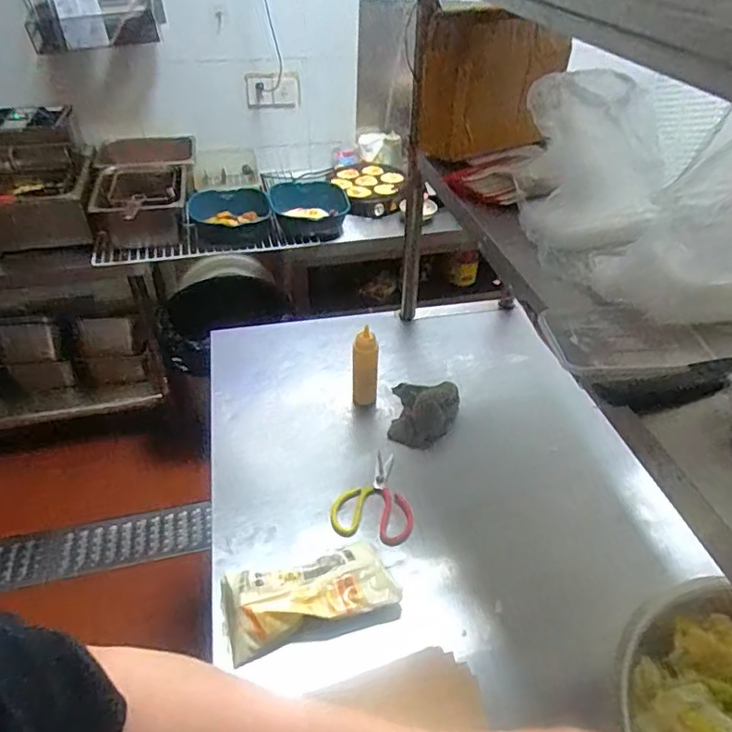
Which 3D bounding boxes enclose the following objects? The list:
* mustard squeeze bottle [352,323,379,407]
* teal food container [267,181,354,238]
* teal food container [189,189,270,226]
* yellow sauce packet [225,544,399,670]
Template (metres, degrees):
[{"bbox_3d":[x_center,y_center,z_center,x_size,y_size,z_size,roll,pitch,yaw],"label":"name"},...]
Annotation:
[{"bbox_3d":[0.000,0.006,1.093,0.051,0.161,0.049,1,41,-1],"label":"mustard squeeze bottle"},{"bbox_3d":[-0.192,-0.546,1.871,0.271,0.113,0.126,-5,41,-8],"label":"teal food container"},{"bbox_3d":[-0.434,-0.498,1.798,0.243,0.127,0.060,-6,41,-9],"label":"teal food container"},{"bbox_3d":[-0.077,0.316,0.795,0.228,0.056,0.116,-14,43,-17],"label":"yellow sauce packet"}]

